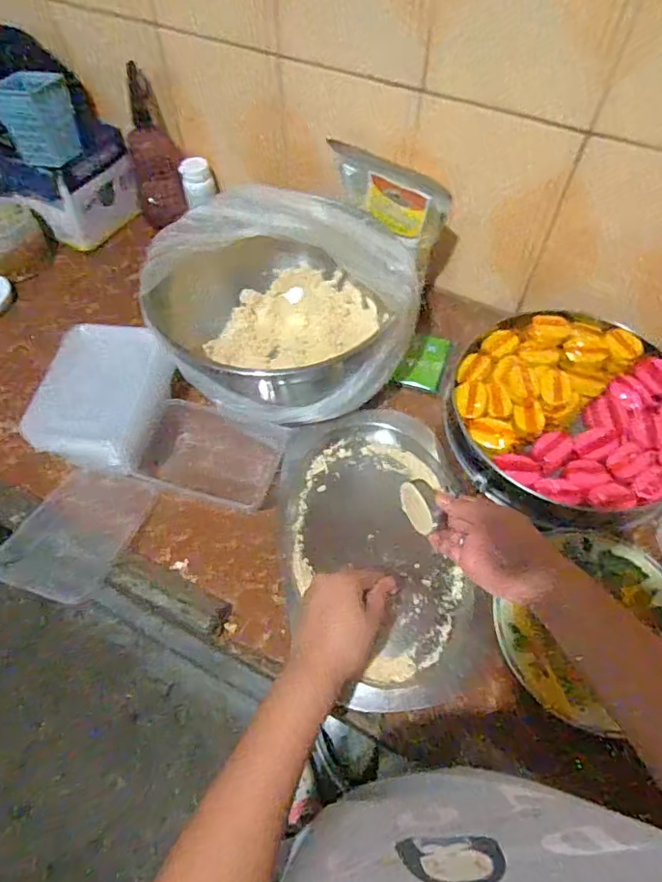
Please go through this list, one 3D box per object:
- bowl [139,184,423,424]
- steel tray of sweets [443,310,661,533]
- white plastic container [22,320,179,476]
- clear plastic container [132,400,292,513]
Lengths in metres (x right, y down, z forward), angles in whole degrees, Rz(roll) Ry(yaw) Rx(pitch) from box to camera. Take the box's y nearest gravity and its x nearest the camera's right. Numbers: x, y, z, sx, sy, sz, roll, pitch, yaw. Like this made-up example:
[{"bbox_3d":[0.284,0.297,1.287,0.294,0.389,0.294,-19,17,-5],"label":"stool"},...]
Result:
[{"bbox_3d":[-0.055,-0.157,0.671,0.281,0.181,0.270,0,58,0],"label":"bowl"},{"bbox_3d":[0.289,-0.035,0.660,0.286,0.067,0.282,-9,58,-5],"label":"steel tray of sweets"},{"bbox_3d":[-0.261,-0.050,0.627,0.114,0.091,0.161,6,58,4],"label":"white plastic container"},{"bbox_3d":[-0.141,0.013,0.657,0.164,0.039,0.115,12,59,8],"label":"clear plastic container"}]

